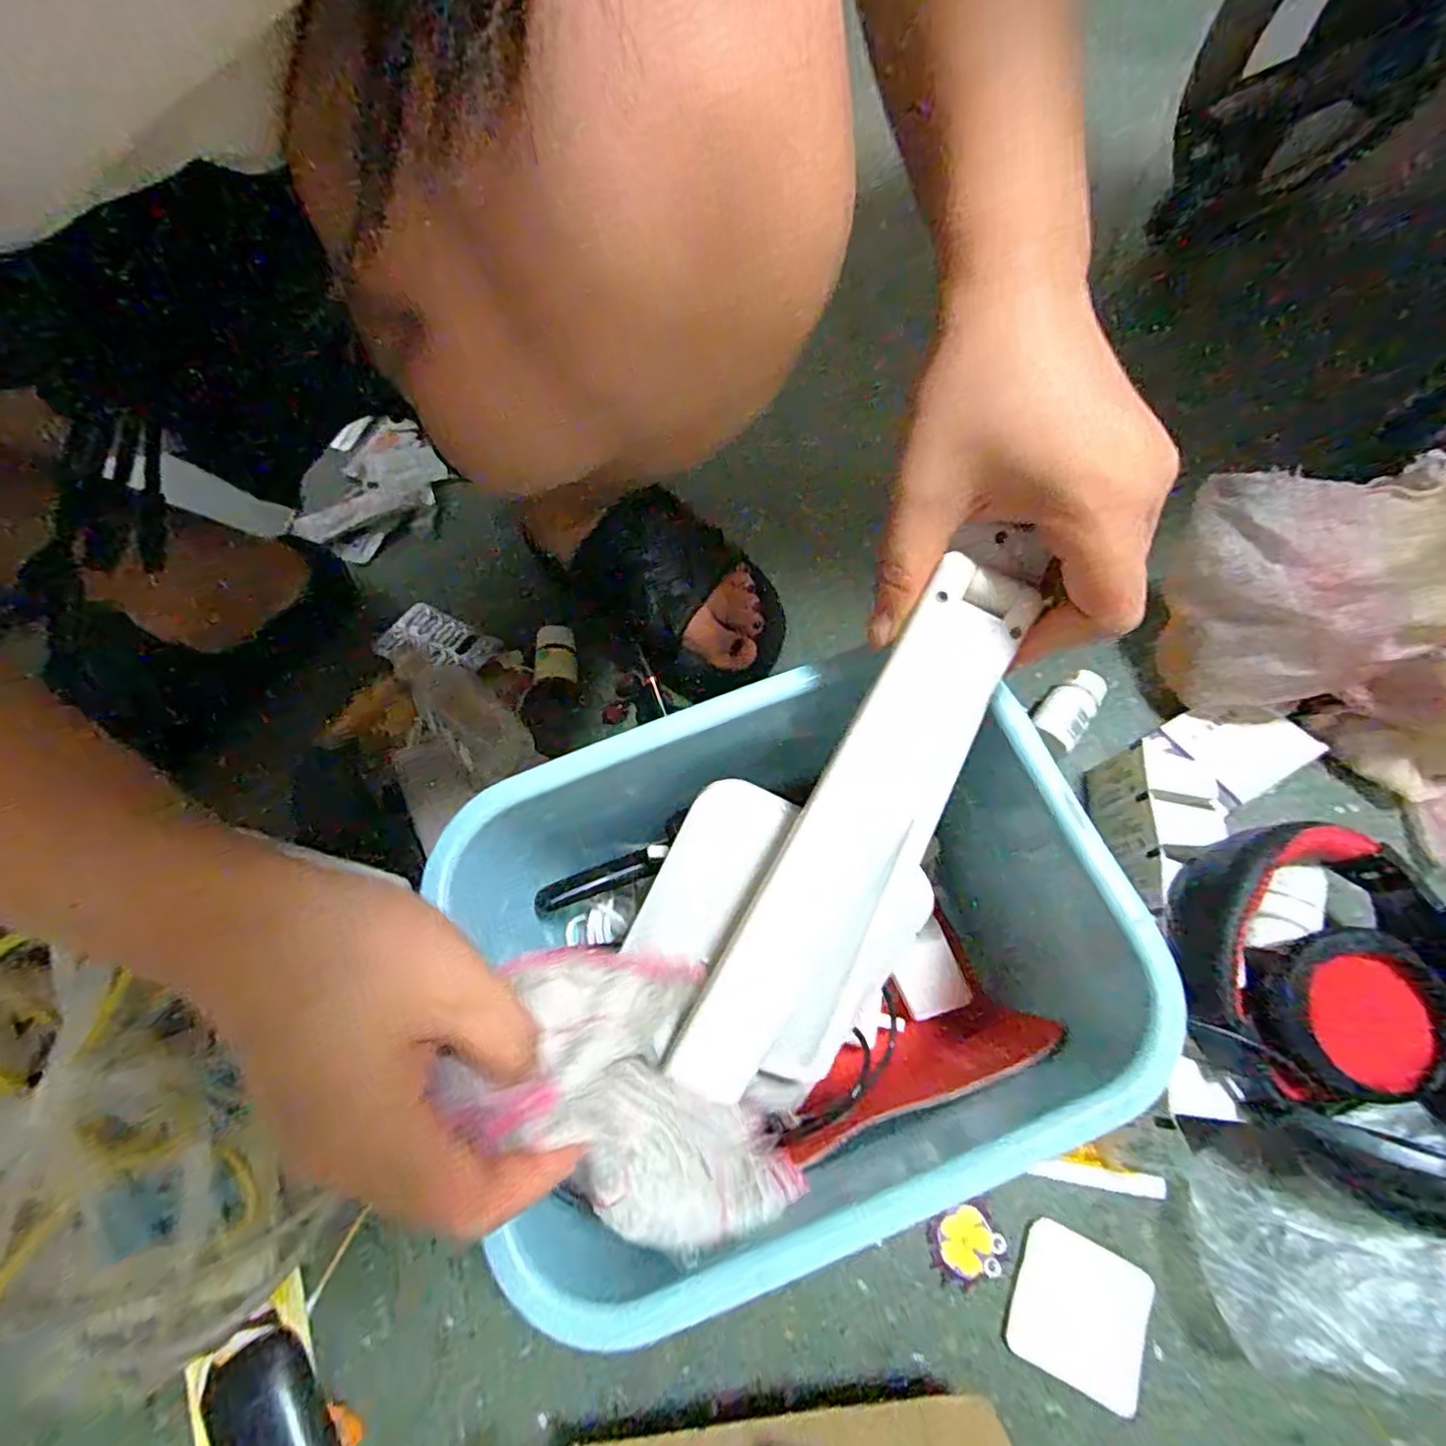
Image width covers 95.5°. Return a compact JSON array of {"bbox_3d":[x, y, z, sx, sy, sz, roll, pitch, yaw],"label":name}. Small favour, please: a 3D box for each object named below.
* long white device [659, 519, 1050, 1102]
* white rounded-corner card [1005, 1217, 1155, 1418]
[{"bbox_3d":[0.048,0.052,0.270,0.044,0.032,0.265,30,109,13],"label":"long white device"},{"bbox_3d":[0.182,0.301,0.335,0.063,0.006,0.061,22,68,12],"label":"white rounded-corner card"}]

